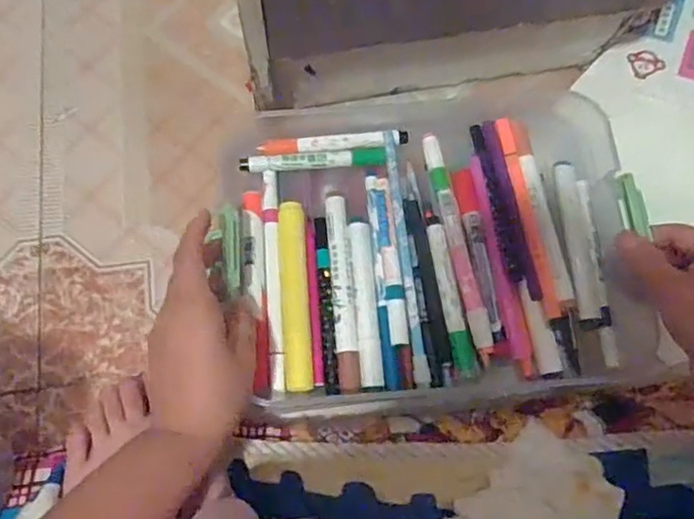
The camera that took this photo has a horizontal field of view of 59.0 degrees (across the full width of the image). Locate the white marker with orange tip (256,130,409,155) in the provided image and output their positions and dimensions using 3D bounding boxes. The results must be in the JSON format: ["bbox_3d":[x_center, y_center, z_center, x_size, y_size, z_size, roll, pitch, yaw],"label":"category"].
[{"bbox_3d":[-0.010,-0.089,0.466,0.112,0.010,0.015,-4,74,-2],"label":"white marker with orange tip"}]

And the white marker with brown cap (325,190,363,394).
[{"bbox_3d":[-0.003,0.020,0.428,0.015,0.010,0.140,-5,74,-2],"label":"white marker with brown cap"}]

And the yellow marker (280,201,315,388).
[{"bbox_3d":[-0.036,0.024,0.427,0.019,0.013,0.131,-4,74,-1],"label":"yellow marker"}]

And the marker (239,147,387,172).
[{"bbox_3d":[-0.026,-0.075,0.462,0.108,0.010,0.015,-1,74,-1],"label":"marker"}]

